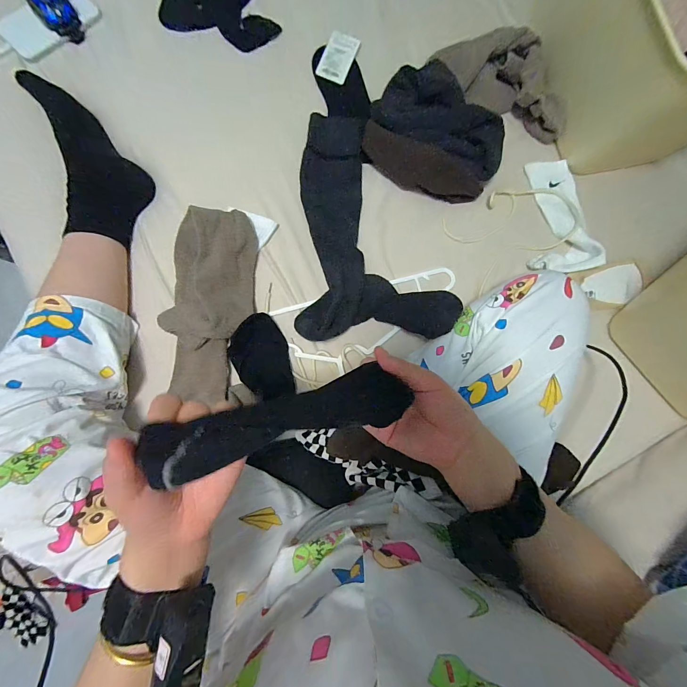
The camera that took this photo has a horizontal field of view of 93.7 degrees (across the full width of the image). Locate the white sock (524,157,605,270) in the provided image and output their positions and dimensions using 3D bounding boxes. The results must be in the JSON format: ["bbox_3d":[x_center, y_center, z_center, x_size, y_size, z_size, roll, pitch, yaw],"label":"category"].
[{"bbox_3d":[0.365,-0.212,0.536,0.110,0.043,0.224,5,83,-3],"label":"white sock"}]

